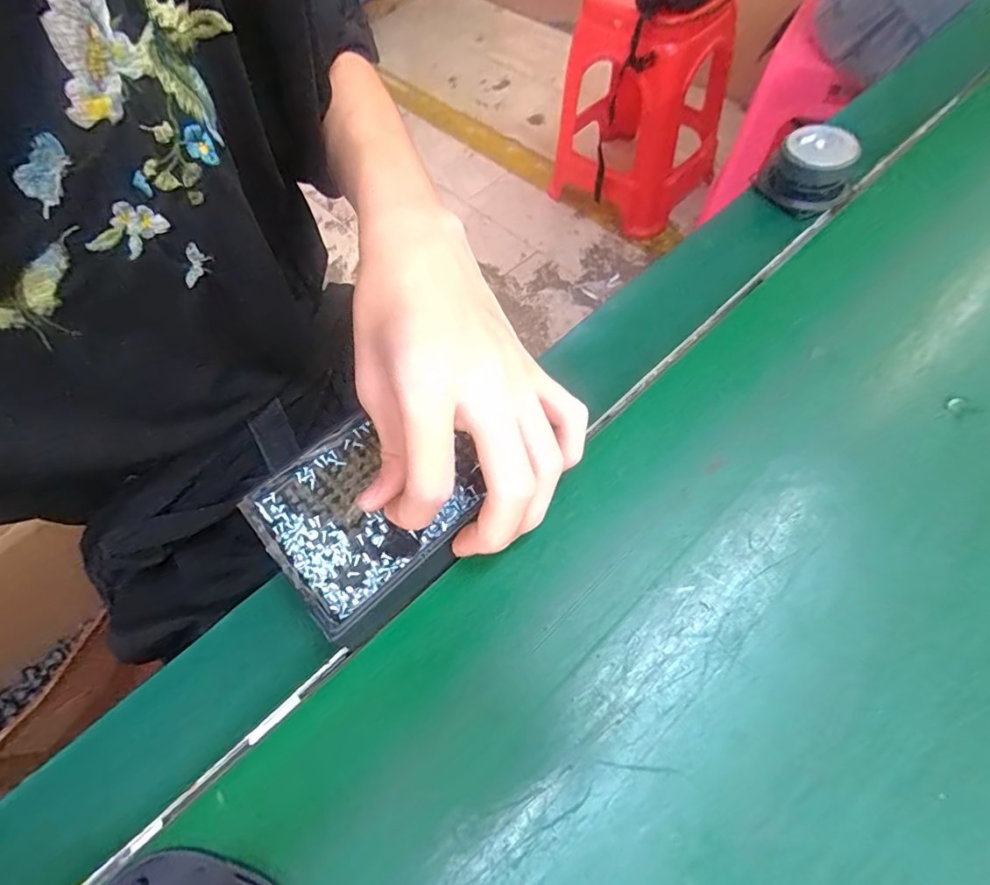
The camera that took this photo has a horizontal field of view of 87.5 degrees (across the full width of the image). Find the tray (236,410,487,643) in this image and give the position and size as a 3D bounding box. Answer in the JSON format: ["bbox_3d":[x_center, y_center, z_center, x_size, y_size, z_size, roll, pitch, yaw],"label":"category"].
[{"bbox_3d":[-0.060,0.027,0.250,0.100,0.012,0.087,-40,65,-17],"label":"tray"}]

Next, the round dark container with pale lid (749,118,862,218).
[{"bbox_3d":[0.197,-0.176,0.330,0.052,0.038,0.052,-2,63,5],"label":"round dark container with pale lid"}]

